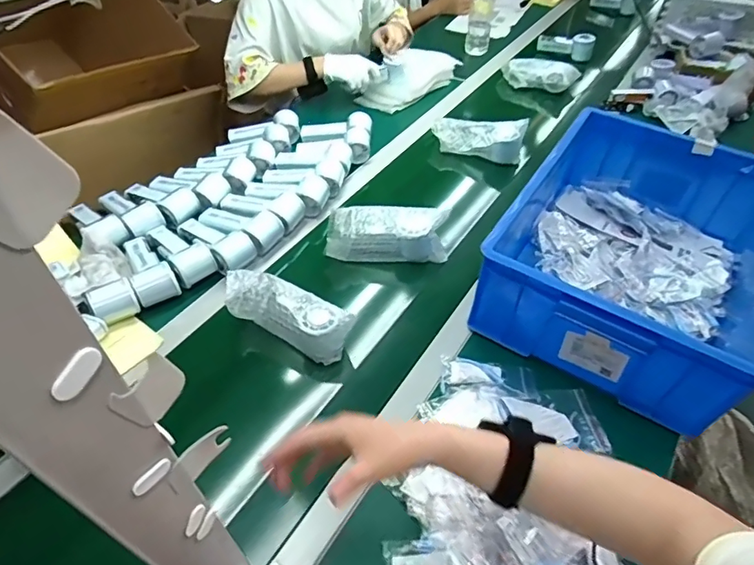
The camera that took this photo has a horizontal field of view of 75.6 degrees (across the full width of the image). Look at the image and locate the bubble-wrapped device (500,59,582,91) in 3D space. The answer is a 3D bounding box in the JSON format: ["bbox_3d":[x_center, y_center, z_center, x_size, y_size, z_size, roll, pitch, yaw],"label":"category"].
[{"bbox_3d":[0.423,-0.544,1.269,0.191,0.068,0.060,23,51,18],"label":"bubble-wrapped device"}]

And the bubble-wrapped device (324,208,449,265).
[{"bbox_3d":[0.017,-0.087,0.839,0.205,0.079,0.069,-1,47,-3],"label":"bubble-wrapped device"}]

